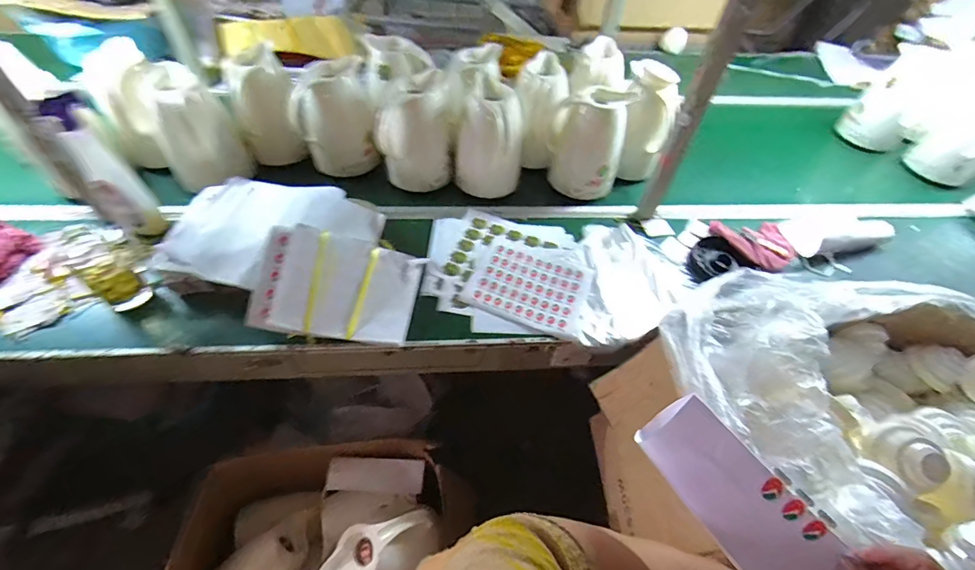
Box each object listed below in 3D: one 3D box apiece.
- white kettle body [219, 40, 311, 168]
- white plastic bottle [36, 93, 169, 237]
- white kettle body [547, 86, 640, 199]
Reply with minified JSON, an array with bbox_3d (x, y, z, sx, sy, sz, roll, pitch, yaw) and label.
[{"bbox_3d":[-0.534,-0.432,1.029,0.125,0.227,0.141,-18,55,-15],"label":"white kettle body"},{"bbox_3d":[-0.709,-0.211,0.790,0.078,0.253,0.088,36,60,23],"label":"white plastic bottle"},{"bbox_3d":[0.236,-0.344,1.013,0.175,0.212,0.133,12,53,7],"label":"white kettle body"}]

